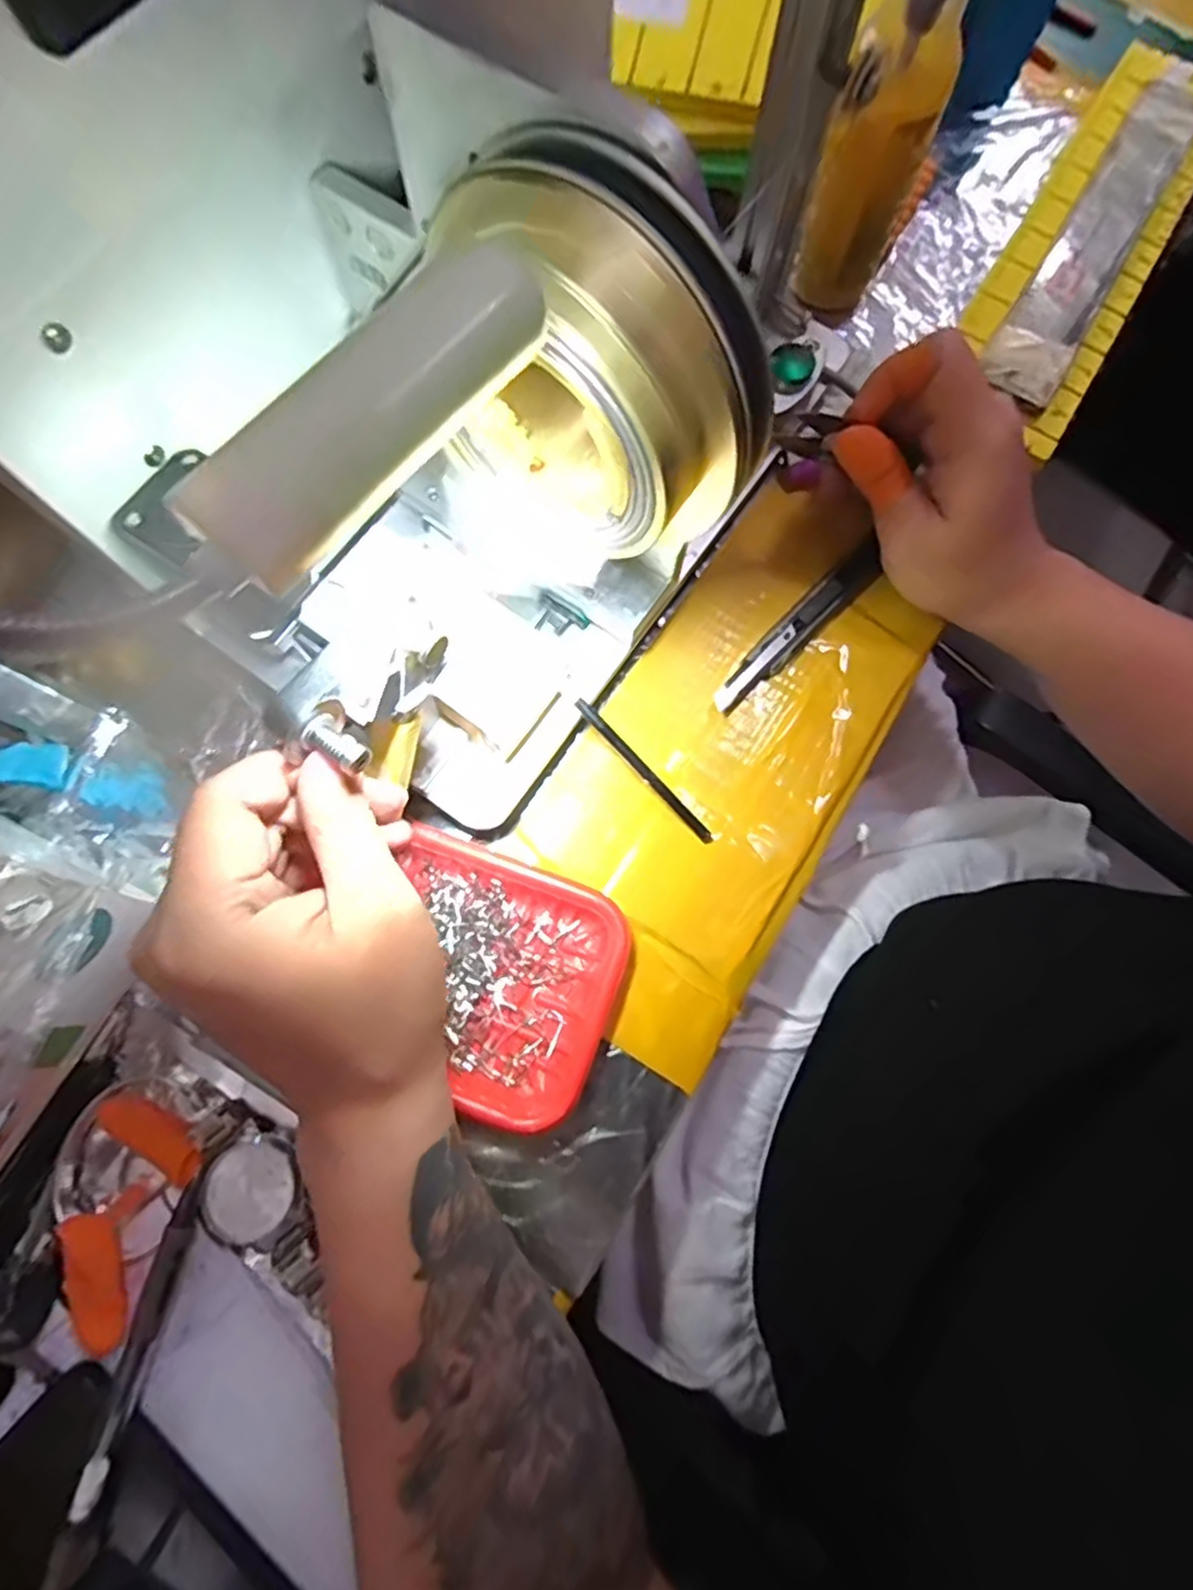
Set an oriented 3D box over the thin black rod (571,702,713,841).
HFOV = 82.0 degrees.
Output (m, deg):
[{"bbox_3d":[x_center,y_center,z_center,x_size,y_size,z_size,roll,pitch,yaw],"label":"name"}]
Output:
[{"bbox_3d":[0.023,-0.010,0.324,0.092,0.004,0.005,46,79,-9],"label":"thin black rod"}]

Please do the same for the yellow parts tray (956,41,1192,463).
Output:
[{"bbox_3d":[0.294,-0.331,0.409,0.080,0.028,0.304,32,77,5],"label":"yellow parts tray"}]

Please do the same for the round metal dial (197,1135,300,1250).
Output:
[{"bbox_3d":[-0.145,0.167,0.289,0.037,0.010,0.041,-12,78,-5],"label":"round metal dial"}]

